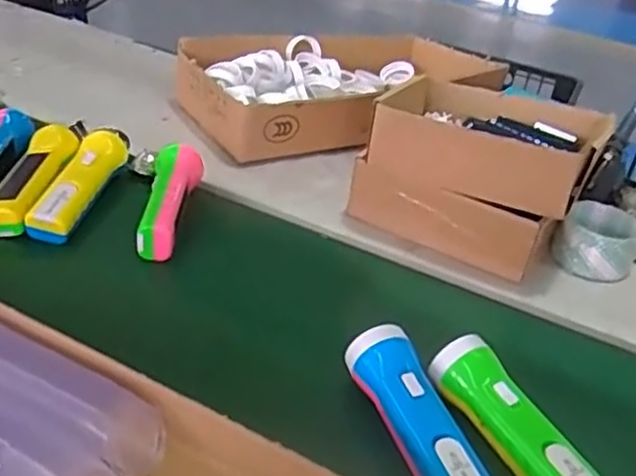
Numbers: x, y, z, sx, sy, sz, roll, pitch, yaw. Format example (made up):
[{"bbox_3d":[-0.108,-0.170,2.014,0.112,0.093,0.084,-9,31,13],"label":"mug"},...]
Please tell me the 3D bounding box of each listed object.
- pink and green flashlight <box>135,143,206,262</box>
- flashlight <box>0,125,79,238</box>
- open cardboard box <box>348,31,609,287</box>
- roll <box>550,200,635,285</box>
[{"bbox_3d":[-0.157,-0.043,0.721,0.046,0.051,0.167,7,35,-1],"label":"pink and green flashlight"},{"bbox_3d":[-0.301,-0.065,0.722,0.064,0.035,0.170,10,35,4],"label":"flashlight"},{"bbox_3d":[0.172,-0.082,0.742,0.218,0.143,0.198,20,37,17],"label":"open cardboard box"},{"bbox_3d":[0.296,0.003,0.720,0.082,0.050,0.079,5,35,-4],"label":"roll"}]

